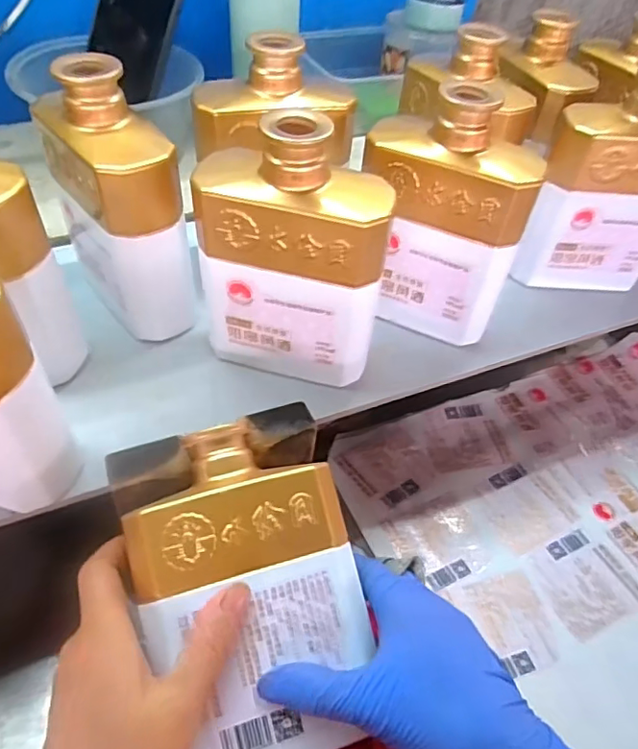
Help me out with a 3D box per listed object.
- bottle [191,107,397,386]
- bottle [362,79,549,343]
[{"bbox_3d":[-0.015,-0.069,0.334,0.114,0.155,0.051,16,51,5],"label":"bottle"},{"bbox_3d":[0.082,-0.105,0.373,0.114,0.154,0.048,25,52,12],"label":"bottle"}]

